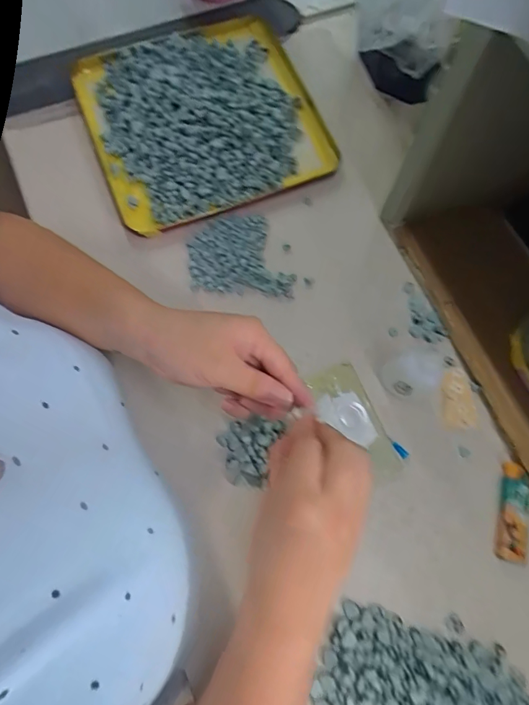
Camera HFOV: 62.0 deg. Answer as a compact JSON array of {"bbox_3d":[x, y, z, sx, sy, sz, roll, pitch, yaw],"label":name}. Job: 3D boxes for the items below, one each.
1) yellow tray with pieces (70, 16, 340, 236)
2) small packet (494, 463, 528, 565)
[{"bbox_3d":[-0.069,-0.267,0.478,0.239,0.029,0.251,-21,74,-8],"label":"yellow tray with pieces"},{"bbox_3d":[0.210,0.135,0.371,0.023,0.009,0.077,13,72,3],"label":"small packet"}]

